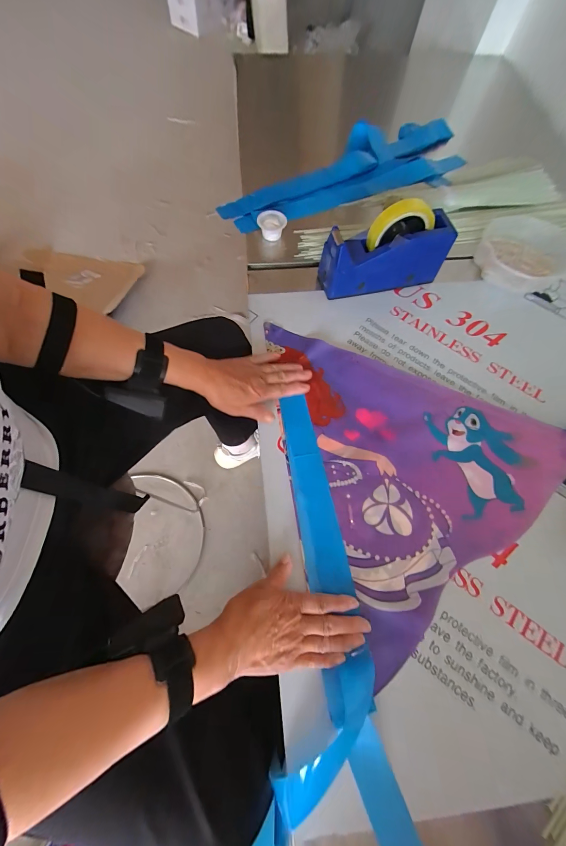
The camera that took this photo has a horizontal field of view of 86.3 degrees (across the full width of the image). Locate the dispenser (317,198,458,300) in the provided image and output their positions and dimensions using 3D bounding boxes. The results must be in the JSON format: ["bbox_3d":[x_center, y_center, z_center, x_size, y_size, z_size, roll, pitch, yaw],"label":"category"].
[{"bbox_3d":[0.170,-0.287,0.499,0.204,0.122,0.066,-14,69,-6],"label":"dispenser"}]

